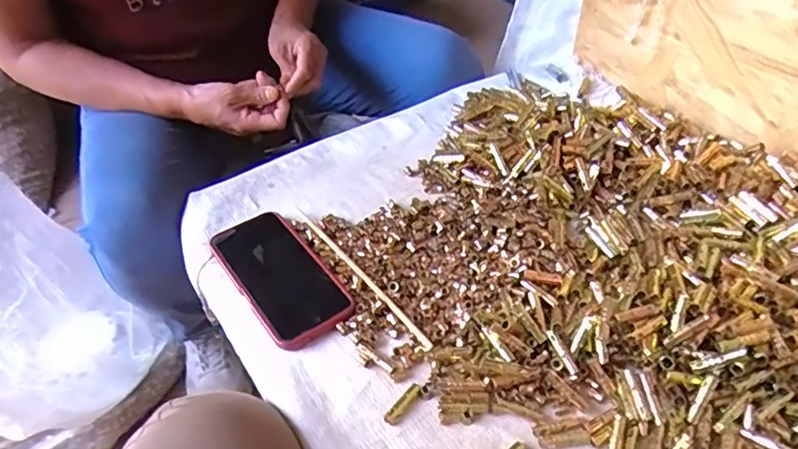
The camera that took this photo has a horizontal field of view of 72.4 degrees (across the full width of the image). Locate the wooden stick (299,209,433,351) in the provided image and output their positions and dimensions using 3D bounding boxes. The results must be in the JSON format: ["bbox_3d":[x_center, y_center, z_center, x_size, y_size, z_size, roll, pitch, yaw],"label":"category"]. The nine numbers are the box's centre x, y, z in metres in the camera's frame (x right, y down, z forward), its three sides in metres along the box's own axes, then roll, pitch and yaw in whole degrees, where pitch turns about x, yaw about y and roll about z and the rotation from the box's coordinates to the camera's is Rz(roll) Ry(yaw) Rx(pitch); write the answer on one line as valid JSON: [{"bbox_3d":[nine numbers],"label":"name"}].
[{"bbox_3d":[-0.038,0.046,0.531,0.011,0.005,0.215,-33,52,-22],"label":"wooden stick"}]

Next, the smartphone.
[{"bbox_3d":[-0.118,0.045,0.534,0.081,0.010,0.169,-31,52,-21],"label":"smartphone"}]

